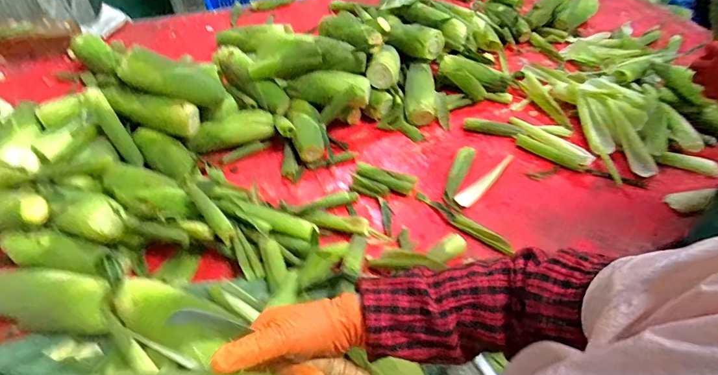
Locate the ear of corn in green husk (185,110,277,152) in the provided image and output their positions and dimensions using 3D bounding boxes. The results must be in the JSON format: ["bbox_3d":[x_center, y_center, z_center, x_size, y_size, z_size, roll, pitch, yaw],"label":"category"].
[{"bbox_3d":[-0.263,-0.114,0.829,0.174,0.045,0.062,-19,53,-17],"label":"ear of corn in green husk"}]

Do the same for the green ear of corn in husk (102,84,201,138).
[{"bbox_3d":[-0.401,-0.150,0.779,0.165,0.063,0.056,11,51,7],"label":"green ear of corn in husk"}]

